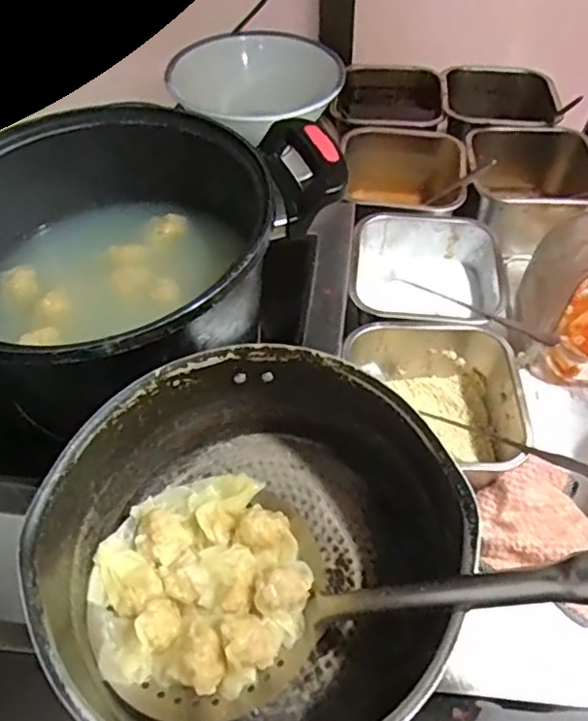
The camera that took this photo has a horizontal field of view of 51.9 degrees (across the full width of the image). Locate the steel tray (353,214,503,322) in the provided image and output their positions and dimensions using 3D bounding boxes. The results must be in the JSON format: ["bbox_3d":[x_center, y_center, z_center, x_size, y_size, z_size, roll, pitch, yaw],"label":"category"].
[{"bbox_3d":[0.135,-0.080,0.650,0.148,0.076,0.151,3,52,4],"label":"steel tray"}]

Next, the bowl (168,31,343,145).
[{"bbox_3d":[-0.038,-0.312,0.695,0.175,0.068,0.175,-1,52,1],"label":"bowl"}]

